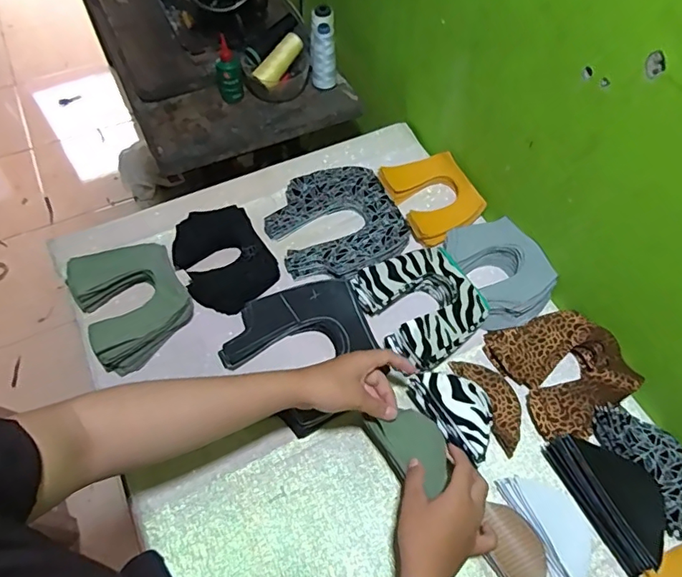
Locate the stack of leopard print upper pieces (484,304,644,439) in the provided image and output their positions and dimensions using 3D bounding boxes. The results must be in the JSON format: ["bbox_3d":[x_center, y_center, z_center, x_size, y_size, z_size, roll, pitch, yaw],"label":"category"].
[{"bbox_3d":[0.284,0.100,0.642,0.137,0.052,0.160,-19,61,-13],"label":"stack of leopard print upper pieces"}]

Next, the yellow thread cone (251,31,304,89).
[{"bbox_3d":[-0.111,-0.416,0.920,0.038,0.035,0.120,32,78,17],"label":"yellow thread cone"}]

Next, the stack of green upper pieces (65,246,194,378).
[{"bbox_3d":[-0.282,0.013,0.682,0.132,0.047,0.174,-29,63,-18],"label":"stack of green upper pieces"}]

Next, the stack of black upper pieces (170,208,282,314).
[{"bbox_3d":[-0.172,-0.048,0.733,0.123,0.032,0.161,-27,63,-17],"label":"stack of black upper pieces"}]

